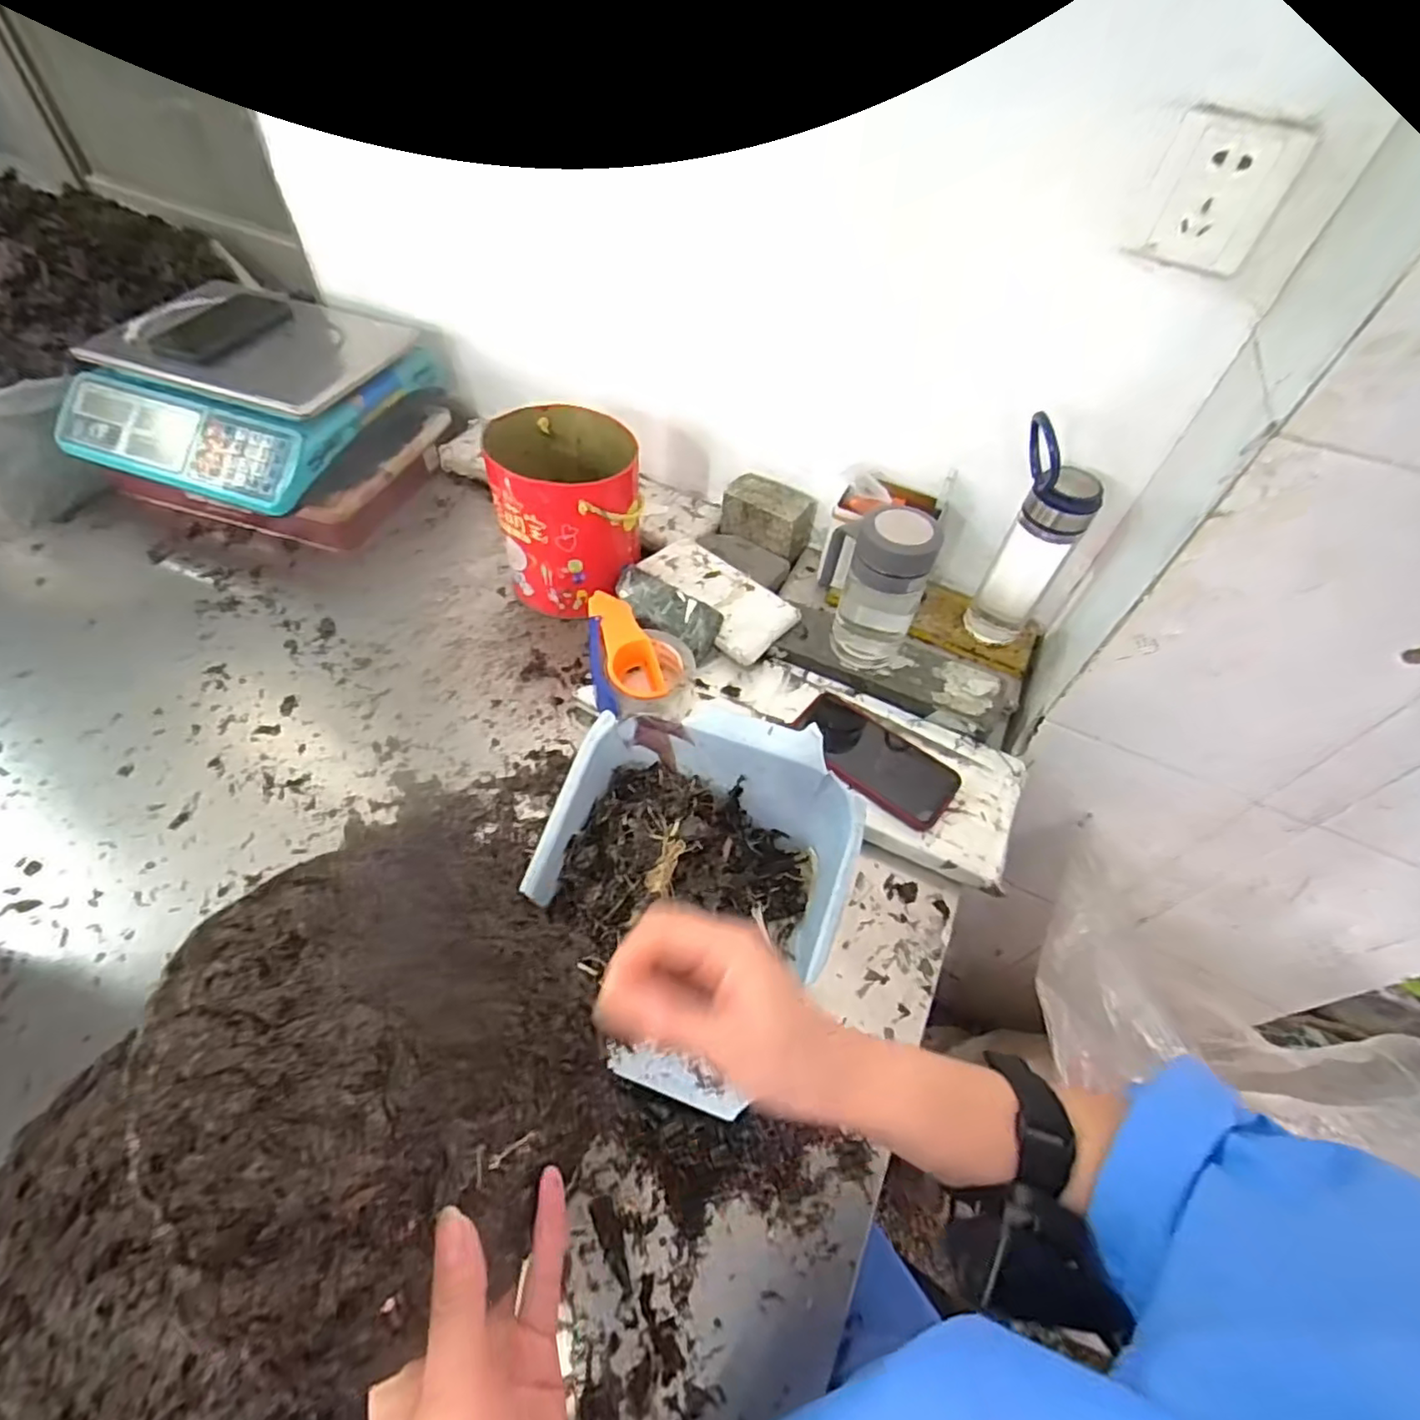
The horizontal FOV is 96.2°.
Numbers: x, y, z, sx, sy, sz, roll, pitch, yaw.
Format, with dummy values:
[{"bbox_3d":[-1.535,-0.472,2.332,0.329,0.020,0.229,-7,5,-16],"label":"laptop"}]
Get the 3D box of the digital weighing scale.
[{"bbox_3d":[-0.598,-0.421,0.827,0.341,0.103,0.337,15,52,6],"label":"digital weighing scale"}]

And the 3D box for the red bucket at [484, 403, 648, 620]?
[{"bbox_3d":[-0.169,-0.234,0.764,0.155,0.170,0.169,-9,53,-12],"label":"red bucket"}]

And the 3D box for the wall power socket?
[{"bbox_3d":[0.377,-0.386,0.477,0.085,0.085,0.016,26,54,14],"label":"wall power socket"}]

